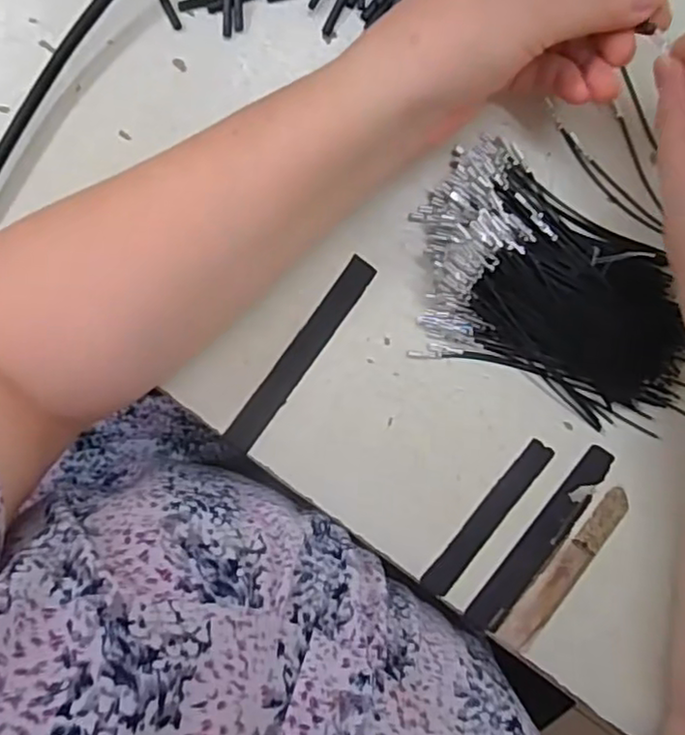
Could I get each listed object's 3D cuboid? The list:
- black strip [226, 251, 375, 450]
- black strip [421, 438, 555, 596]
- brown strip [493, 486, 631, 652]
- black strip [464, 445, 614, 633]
[{"bbox_3d":[-0.021,-0.006,0.333,0.016,0.004,0.115,36,92,-4],"label":"black strip"},{"bbox_3d":[0.077,0.080,0.340,0.015,0.004,0.096,37,92,-5],"label":"black strip"},{"bbox_3d":[0.119,0.107,0.343,0.018,0.004,0.100,37,92,-4],"label":"brown strip"},{"bbox_3d":[0.107,0.092,0.341,0.019,0.004,0.113,37,92,-4],"label":"black strip"}]

